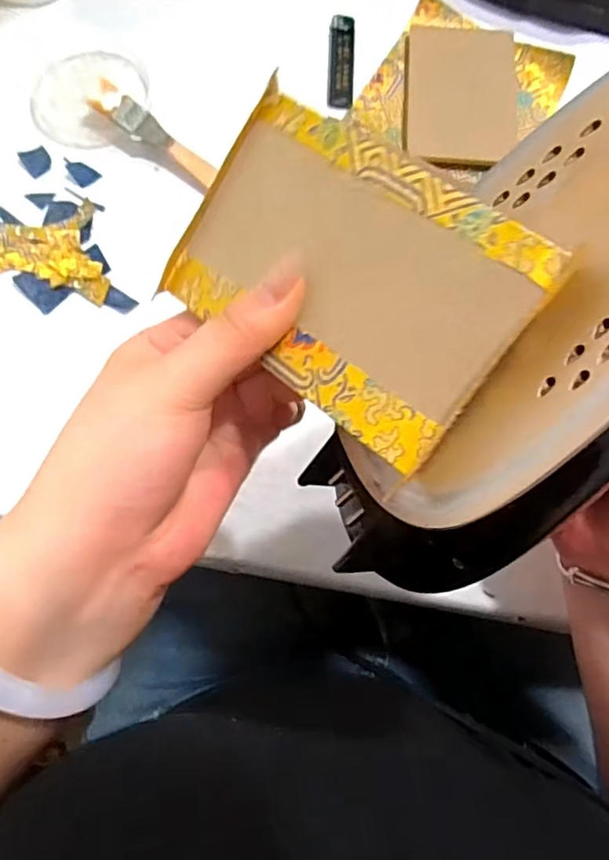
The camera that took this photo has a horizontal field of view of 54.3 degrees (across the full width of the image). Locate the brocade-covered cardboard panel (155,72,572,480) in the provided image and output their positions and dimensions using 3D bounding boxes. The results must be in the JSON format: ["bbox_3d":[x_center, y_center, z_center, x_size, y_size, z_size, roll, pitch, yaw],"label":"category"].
[{"bbox_3d":[0.013,-0.056,0.212,0.128,0.006,0.086,39,106,18],"label":"brocade-covered cardboard panel"}]

